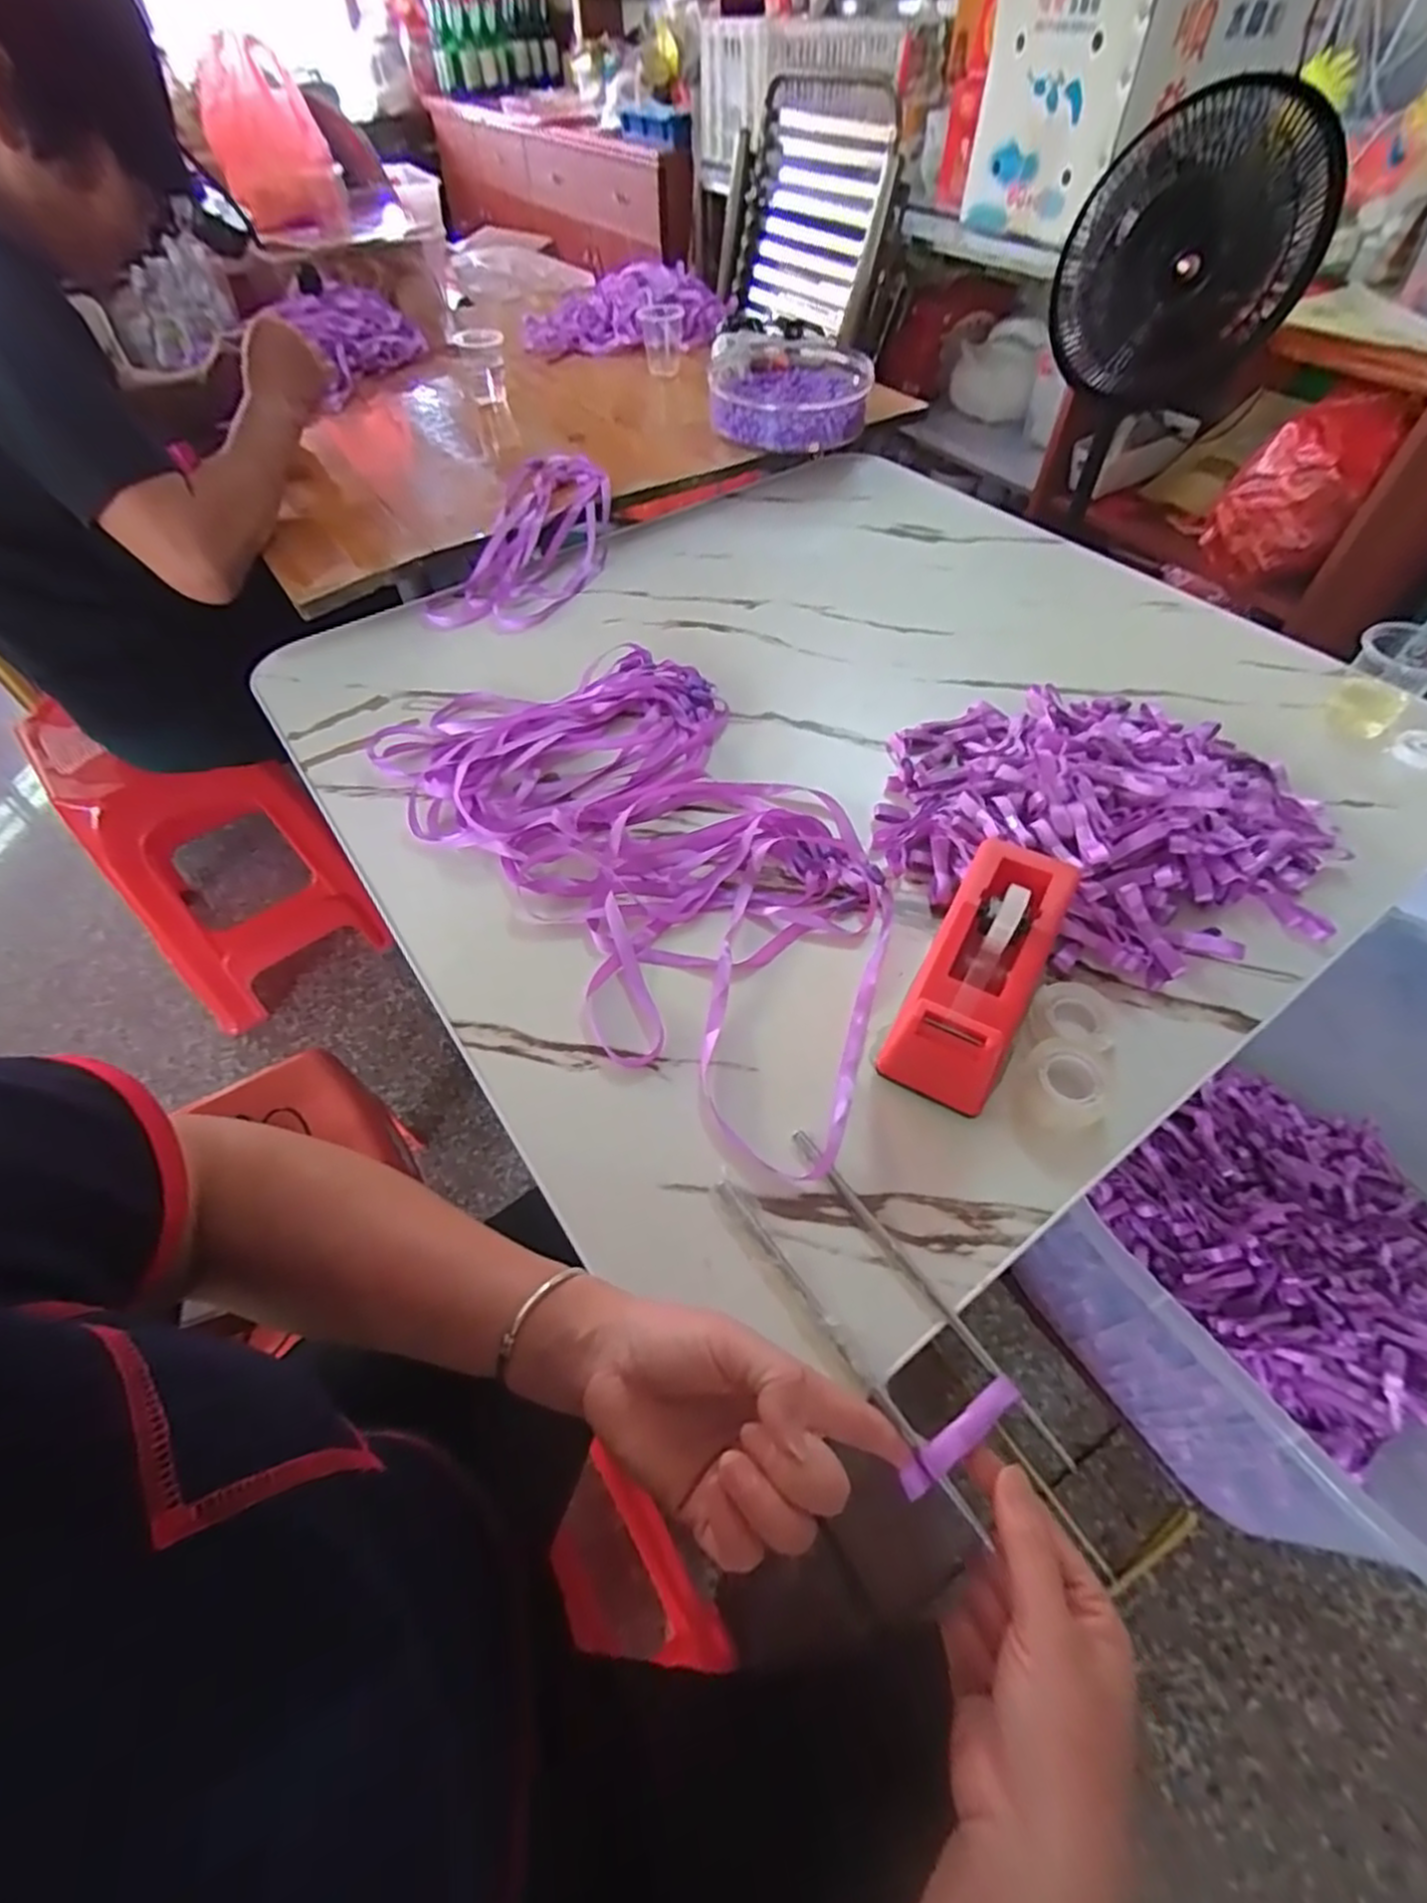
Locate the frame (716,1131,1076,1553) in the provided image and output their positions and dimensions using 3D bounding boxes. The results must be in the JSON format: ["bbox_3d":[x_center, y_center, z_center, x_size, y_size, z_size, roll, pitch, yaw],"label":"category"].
[{"bbox_3d":[0.079,0.170,0.340,0.062,0.009,0.180,-33,60,-22],"label":"frame"}]

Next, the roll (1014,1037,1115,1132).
[{"bbox_3d":[0.196,0.076,0.398,0.050,0.023,0.047,0,54,0],"label":"roll"}]

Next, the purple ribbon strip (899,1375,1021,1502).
[{"bbox_3d":[0.107,0.209,0.307,0.064,0.004,0.012,-31,59,-18],"label":"purple ribbon strip"}]

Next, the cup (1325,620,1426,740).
[{"bbox_3d":[0.531,-0.215,0.563,0.062,0.065,0.059,-38,62,-24],"label":"cup"}]

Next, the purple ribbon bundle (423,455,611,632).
[{"bbox_3d":[-0.192,-0.434,0.757,0.145,0.059,0.279,17,69,13],"label":"purple ribbon bundle"}]

